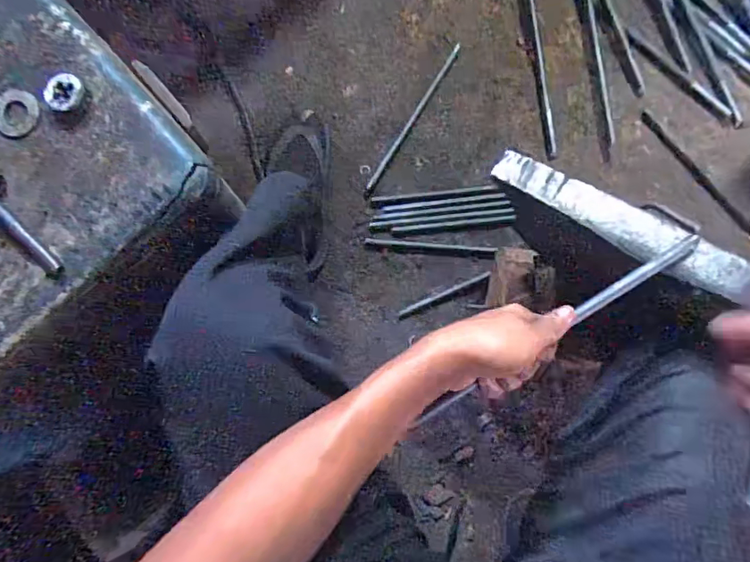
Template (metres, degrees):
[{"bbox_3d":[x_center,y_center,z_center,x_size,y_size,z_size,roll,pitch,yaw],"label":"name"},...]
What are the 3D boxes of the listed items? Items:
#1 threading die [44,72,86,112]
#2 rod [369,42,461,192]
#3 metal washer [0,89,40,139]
[{"bbox_3d":[-0.275,-0.167,0.444,0.033,0.007,0.034,28,80,7],"label":"threading die"},{"bbox_3d":[0.064,-0.271,0.833,0.012,0.015,0.284,31,80,7],"label":"rod"},{"bbox_3d":[-0.324,-0.153,0.452,0.040,0.005,0.047,-32,79,-6],"label":"metal washer"}]

